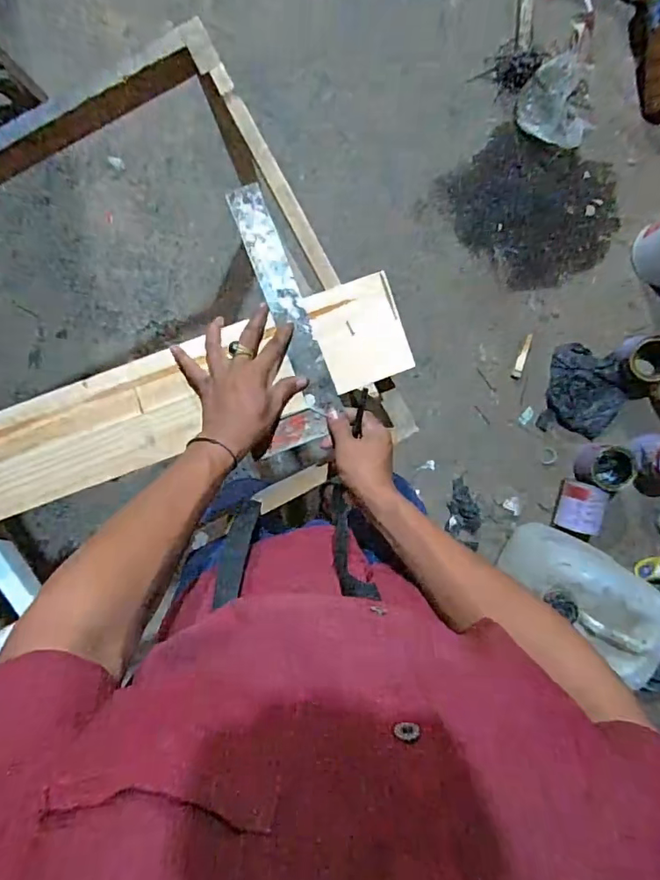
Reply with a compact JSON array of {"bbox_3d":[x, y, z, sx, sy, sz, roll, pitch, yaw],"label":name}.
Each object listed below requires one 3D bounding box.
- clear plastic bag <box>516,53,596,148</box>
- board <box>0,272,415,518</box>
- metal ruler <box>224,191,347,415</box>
[{"bbox_3d":[0.580,-0.850,1.301,0.189,0.032,0.203,-24,118,1],"label":"clear plastic bag"},{"bbox_3d":[-0.259,-0.021,0.622,0.717,0.028,0.118,-20,95,2],"label":"board"},{"bbox_3d":[-0.053,-0.164,0.610,0.041,0.007,0.272,-21,96,-1],"label":"metal ruler"}]

